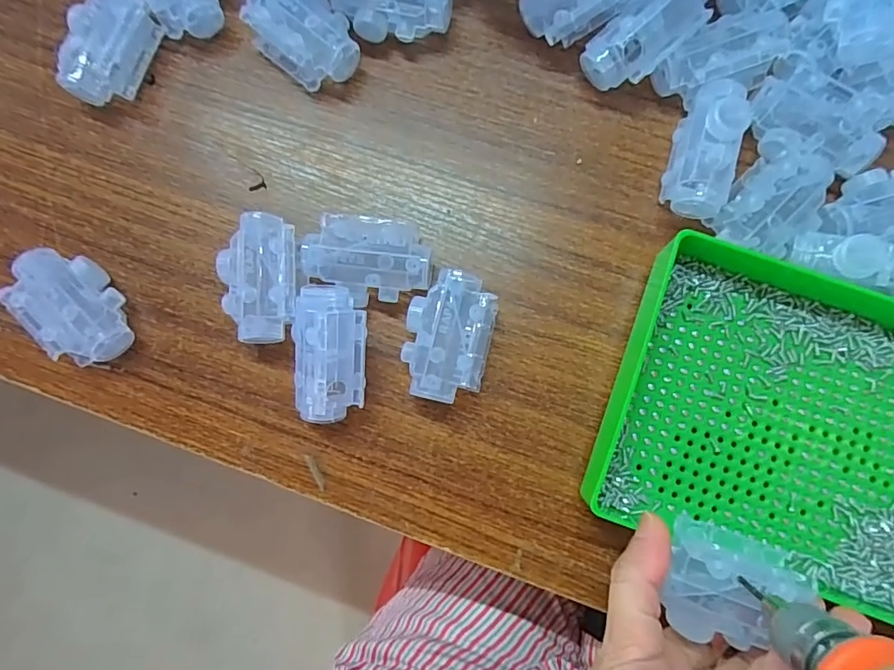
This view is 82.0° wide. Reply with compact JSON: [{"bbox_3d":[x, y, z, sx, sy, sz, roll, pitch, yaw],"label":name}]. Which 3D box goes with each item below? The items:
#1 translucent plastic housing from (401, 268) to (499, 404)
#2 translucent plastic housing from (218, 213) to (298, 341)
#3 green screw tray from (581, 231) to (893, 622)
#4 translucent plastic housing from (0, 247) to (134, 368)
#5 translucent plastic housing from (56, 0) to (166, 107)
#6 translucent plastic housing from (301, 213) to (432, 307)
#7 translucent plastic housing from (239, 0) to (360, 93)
[{"bbox_3d":[0.001,0.000,0.280,0.045,0.028,0.069,13,84,4],"label":"translucent plastic housing"},{"bbox_3d":[-0.101,-0.031,0.285,0.043,0.027,0.071,-1,83,2],"label":"translucent plastic housing"},{"bbox_3d":[0.208,0.053,0.260,0.240,0.031,0.152,18,84,4],"label":"green screw tray"},{"bbox_3d":[-0.207,-0.018,0.282,0.040,0.033,0.069,-39,84,-3],"label":"translucent plastic housing"},{"bbox_3d":[-0.204,-0.174,0.308,0.038,0.026,0.072,19,84,4],"label":"translucent plastic housing"},{"bbox_3d":[-0.042,-0.041,0.285,0.067,0.028,0.044,4,83,2],"label":"translucent plastic housing"},{"bbox_3d":[-0.085,-0.177,0.300,0.064,0.025,0.042,38,86,6],"label":"translucent plastic housing"}]

